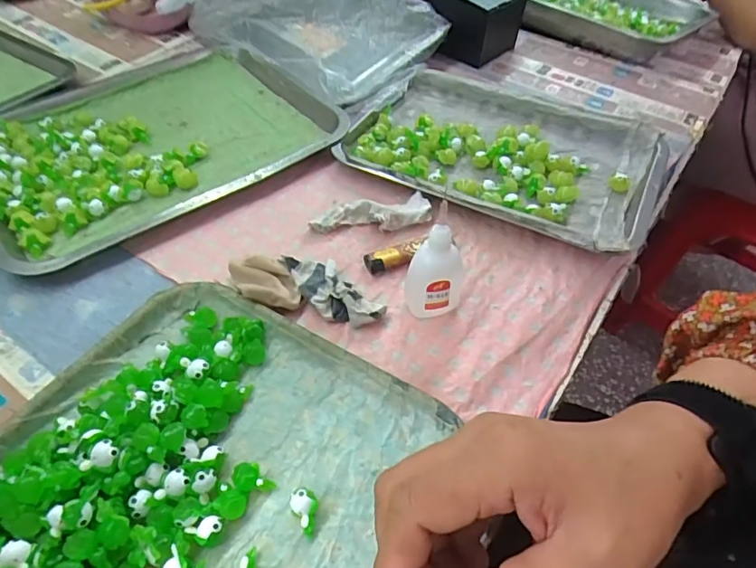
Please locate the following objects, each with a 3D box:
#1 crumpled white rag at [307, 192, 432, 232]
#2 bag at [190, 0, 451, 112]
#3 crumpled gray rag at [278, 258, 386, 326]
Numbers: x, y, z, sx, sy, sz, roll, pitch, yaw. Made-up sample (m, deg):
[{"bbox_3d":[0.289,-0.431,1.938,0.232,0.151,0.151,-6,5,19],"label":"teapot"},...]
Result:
[{"bbox_3d":[-0.007,-0.065,0.464,0.108,0.021,0.037,-4,51,-7],"label":"crumpled white rag"},{"bbox_3d":[-0.086,-0.335,0.628,0.345,0.067,0.210,35,57,22],"label":"bag"},{"bbox_3d":[-0.040,0.005,0.404,0.088,0.025,0.036,34,56,21],"label":"crumpled gray rag"}]

